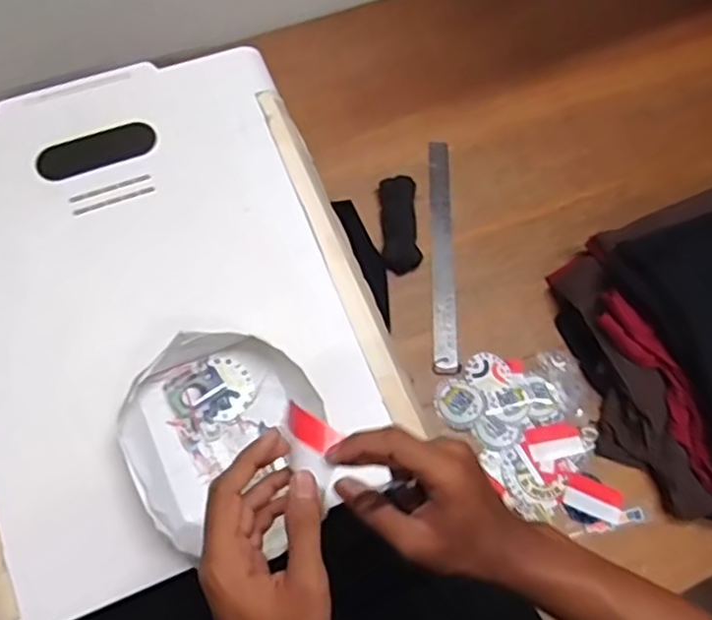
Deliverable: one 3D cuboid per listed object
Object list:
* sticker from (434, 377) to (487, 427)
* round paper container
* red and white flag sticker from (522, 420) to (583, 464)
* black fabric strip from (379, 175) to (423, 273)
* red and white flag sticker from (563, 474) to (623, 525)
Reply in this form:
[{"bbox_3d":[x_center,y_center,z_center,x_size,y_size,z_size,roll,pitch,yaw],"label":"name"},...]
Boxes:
[{"bbox_3d":[0.123,0.108,0.784,0.057,0.008,0.058,-1,63,2],"label":"sticker"},{"bbox_3d":[-0.108,0.112,0.570,0.161,0.056,0.187,-32,75,-16],"label":"round paper container"},{"bbox_3d":[0.232,0.155,0.775,0.063,0.007,0.039,-10,70,-9],"label":"red and white flag sticker"},{"bbox_3d":[0.057,-0.109,0.852,0.044,0.024,0.122,-4,83,-4],"label":"black fabric strip"},{"bbox_3d":[0.272,0.213,0.754,0.067,0.006,0.036,25,68,5],"label":"red and white flag sticker"}]

